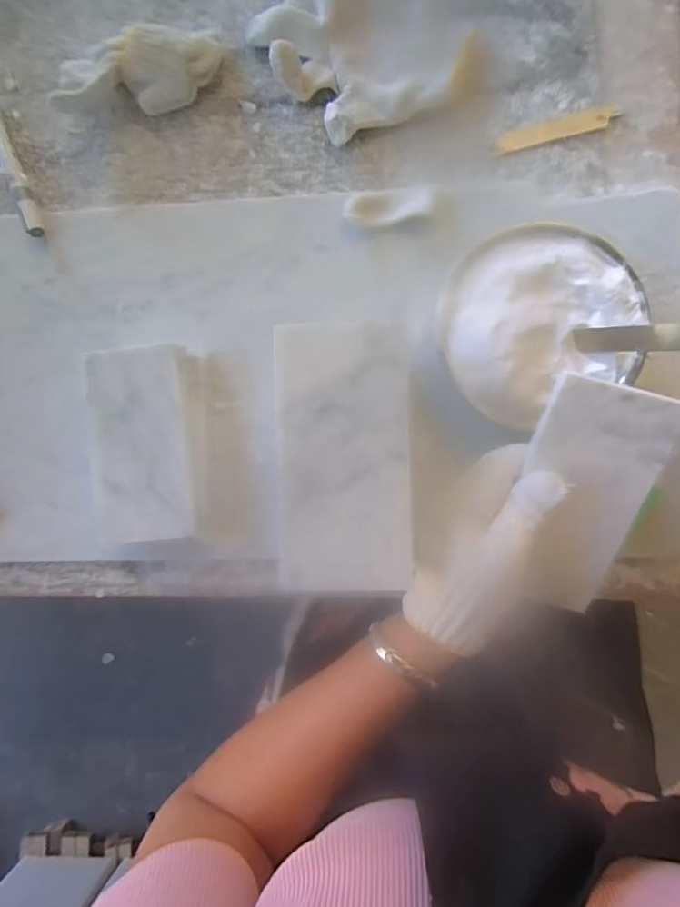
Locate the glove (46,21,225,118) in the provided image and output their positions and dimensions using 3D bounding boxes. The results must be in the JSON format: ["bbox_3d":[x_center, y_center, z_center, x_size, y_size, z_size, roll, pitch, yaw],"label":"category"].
[{"bbox_3d":[-0.166,-0.313,0.423,0.143,0.044,0.057,-19,87,4],"label":"glove"}]

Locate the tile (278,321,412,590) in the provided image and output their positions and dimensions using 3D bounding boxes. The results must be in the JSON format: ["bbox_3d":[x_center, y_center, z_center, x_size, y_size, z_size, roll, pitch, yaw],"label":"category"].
[{"bbox_3d":[0.002,0.001,0.288,0.074,0.009,0.149,-1,88,5],"label":"tile"}]

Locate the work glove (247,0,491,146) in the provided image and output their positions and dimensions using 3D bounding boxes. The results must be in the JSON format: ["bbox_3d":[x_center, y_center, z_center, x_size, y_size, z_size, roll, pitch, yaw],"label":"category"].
[{"bbox_3d":[0.030,-0.329,0.413,0.172,0.027,0.125,-19,87,4],"label":"work glove"}]

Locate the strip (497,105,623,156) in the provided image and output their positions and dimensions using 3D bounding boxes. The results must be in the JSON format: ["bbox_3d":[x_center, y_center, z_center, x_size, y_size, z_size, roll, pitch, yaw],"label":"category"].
[{"bbox_3d":[0.177,-0.263,0.416,0.104,0.004,0.018,-15,85,-2],"label":"strip"}]

